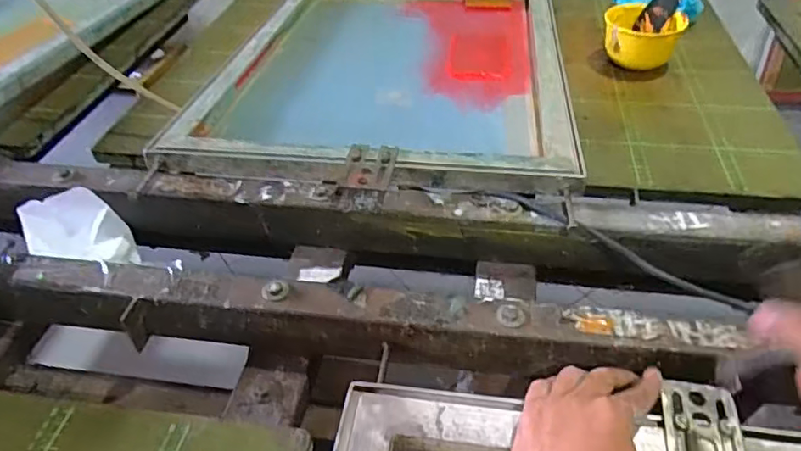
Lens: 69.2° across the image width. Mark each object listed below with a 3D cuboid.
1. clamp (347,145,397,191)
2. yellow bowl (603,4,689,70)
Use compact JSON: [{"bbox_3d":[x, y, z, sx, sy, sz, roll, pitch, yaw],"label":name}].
[{"bbox_3d":[-0.031,-0.055,0.603,0.050,0.022,0.072,3,42,7],"label":"clamp"},{"bbox_3d":[0.355,-0.275,0.859,0.108,0.068,0.097,26,49,28],"label":"yellow bowl"}]

